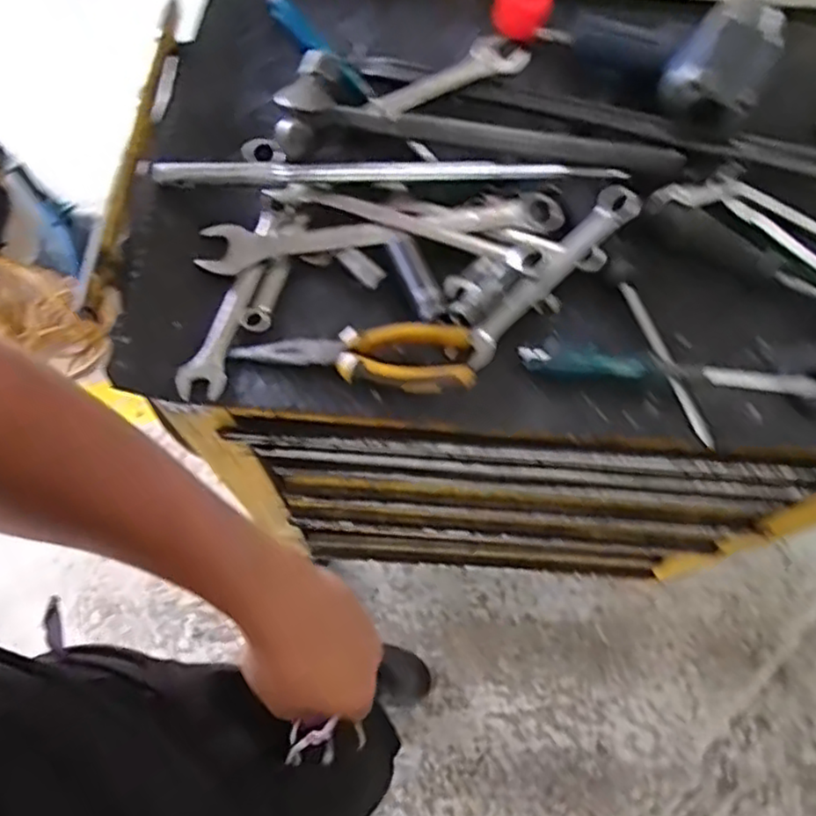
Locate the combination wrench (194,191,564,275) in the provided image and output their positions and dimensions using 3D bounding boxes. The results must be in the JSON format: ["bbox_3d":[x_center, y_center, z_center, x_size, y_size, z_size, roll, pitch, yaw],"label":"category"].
[{"bbox_3d":[-0.021,-0.148,0.574,0.302,0.022,0.046,-7,69,-4],"label":"combination wrench"}]

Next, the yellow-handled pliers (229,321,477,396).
[{"bbox_3d":[-0.043,-0.036,0.528,0.182,0.023,0.057,-3,69,-2],"label":"yellow-handled pliers"}]

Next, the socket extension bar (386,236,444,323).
[{"bbox_3d":[0.007,-0.107,0.549,0.021,0.019,0.074,-21,71,-9],"label":"socket extension bar"}]

